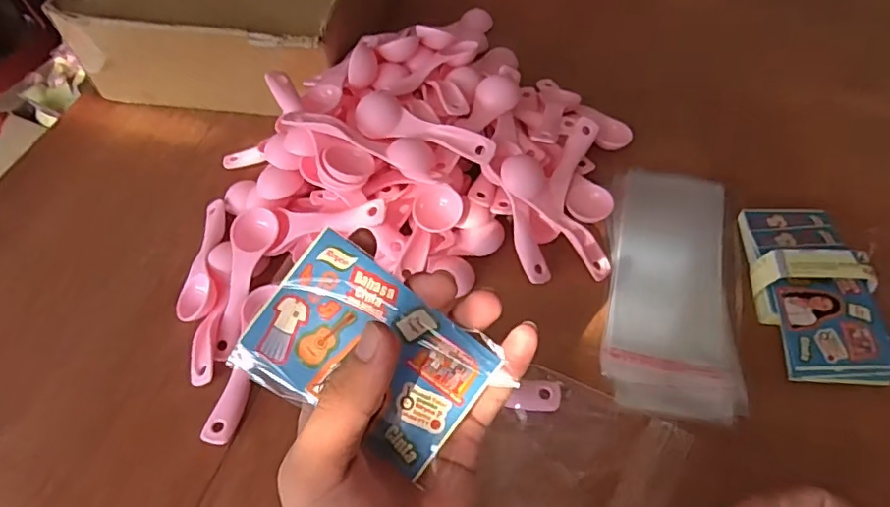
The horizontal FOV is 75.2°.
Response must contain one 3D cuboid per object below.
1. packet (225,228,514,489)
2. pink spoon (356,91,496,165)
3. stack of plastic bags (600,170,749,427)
[{"bbox_3d":[-0.031,0.041,0.229,0.088,0.005,0.064,35,88,6],"label":"packet"},{"bbox_3d":[-0.014,-0.091,0.417,0.104,0.017,0.032,18,57,15],"label":"pink spoon"},{"bbox_3d":[0.163,0.017,0.414,0.084,0.008,0.199,10,55,10],"label":"stack of plastic bags"}]

